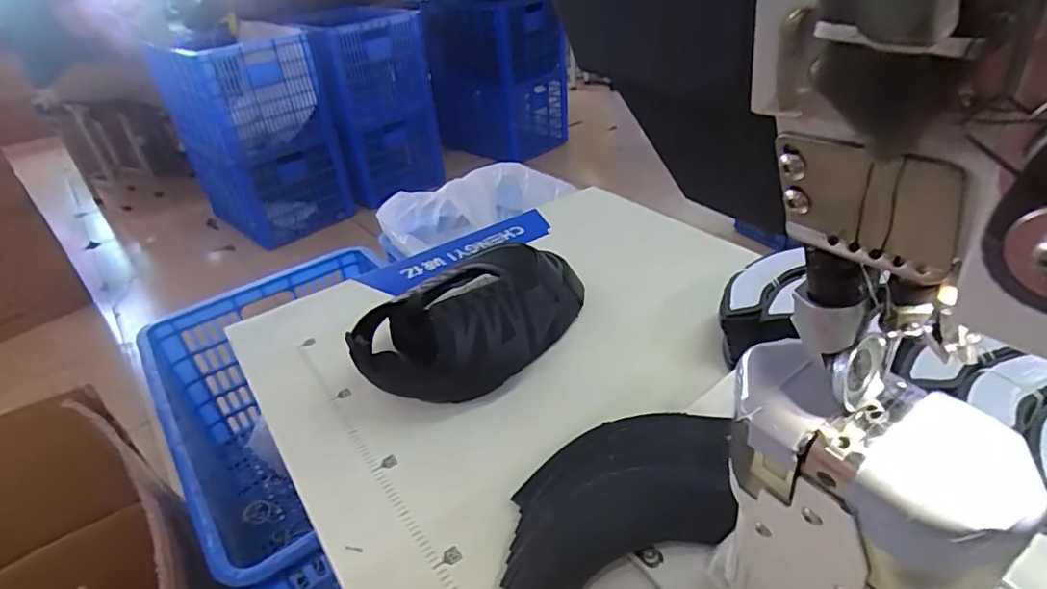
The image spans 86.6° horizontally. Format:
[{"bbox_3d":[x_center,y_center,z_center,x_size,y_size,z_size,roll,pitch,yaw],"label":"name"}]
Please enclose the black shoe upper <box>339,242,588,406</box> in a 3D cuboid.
[{"bbox_3d":[-0.037,0.021,0.522,0.251,0.083,0.121,-32,42,-33],"label":"black shoe upper"}]

